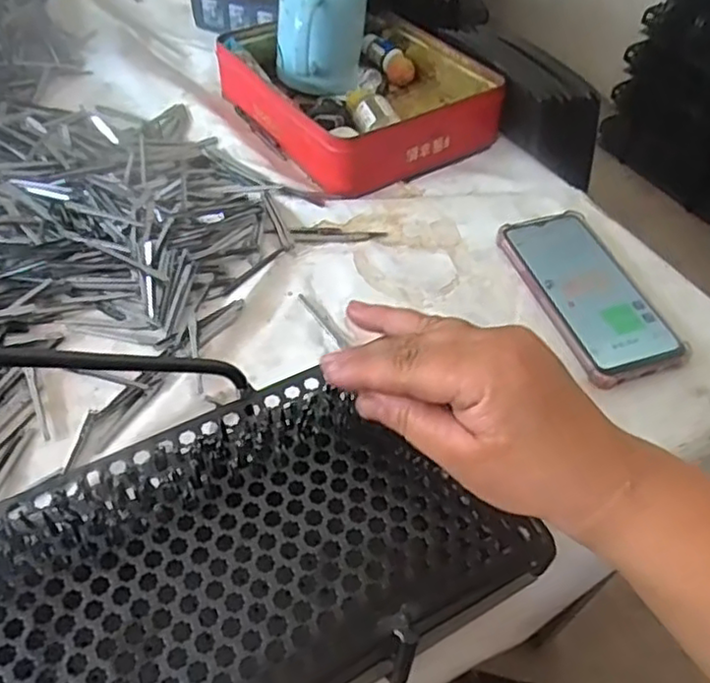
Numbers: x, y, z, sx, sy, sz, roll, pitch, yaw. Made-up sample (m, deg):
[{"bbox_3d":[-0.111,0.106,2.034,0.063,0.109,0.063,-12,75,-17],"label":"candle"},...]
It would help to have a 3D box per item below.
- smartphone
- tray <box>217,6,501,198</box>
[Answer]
[{"bbox_3d":[0.180,-0.040,0.517,0.077,0.017,0.162,-12,51,-16],"label":"smartphone"},{"bbox_3d":[0.004,-0.255,0.667,0.205,0.050,0.244,-24,55,-24],"label":"tray"}]

